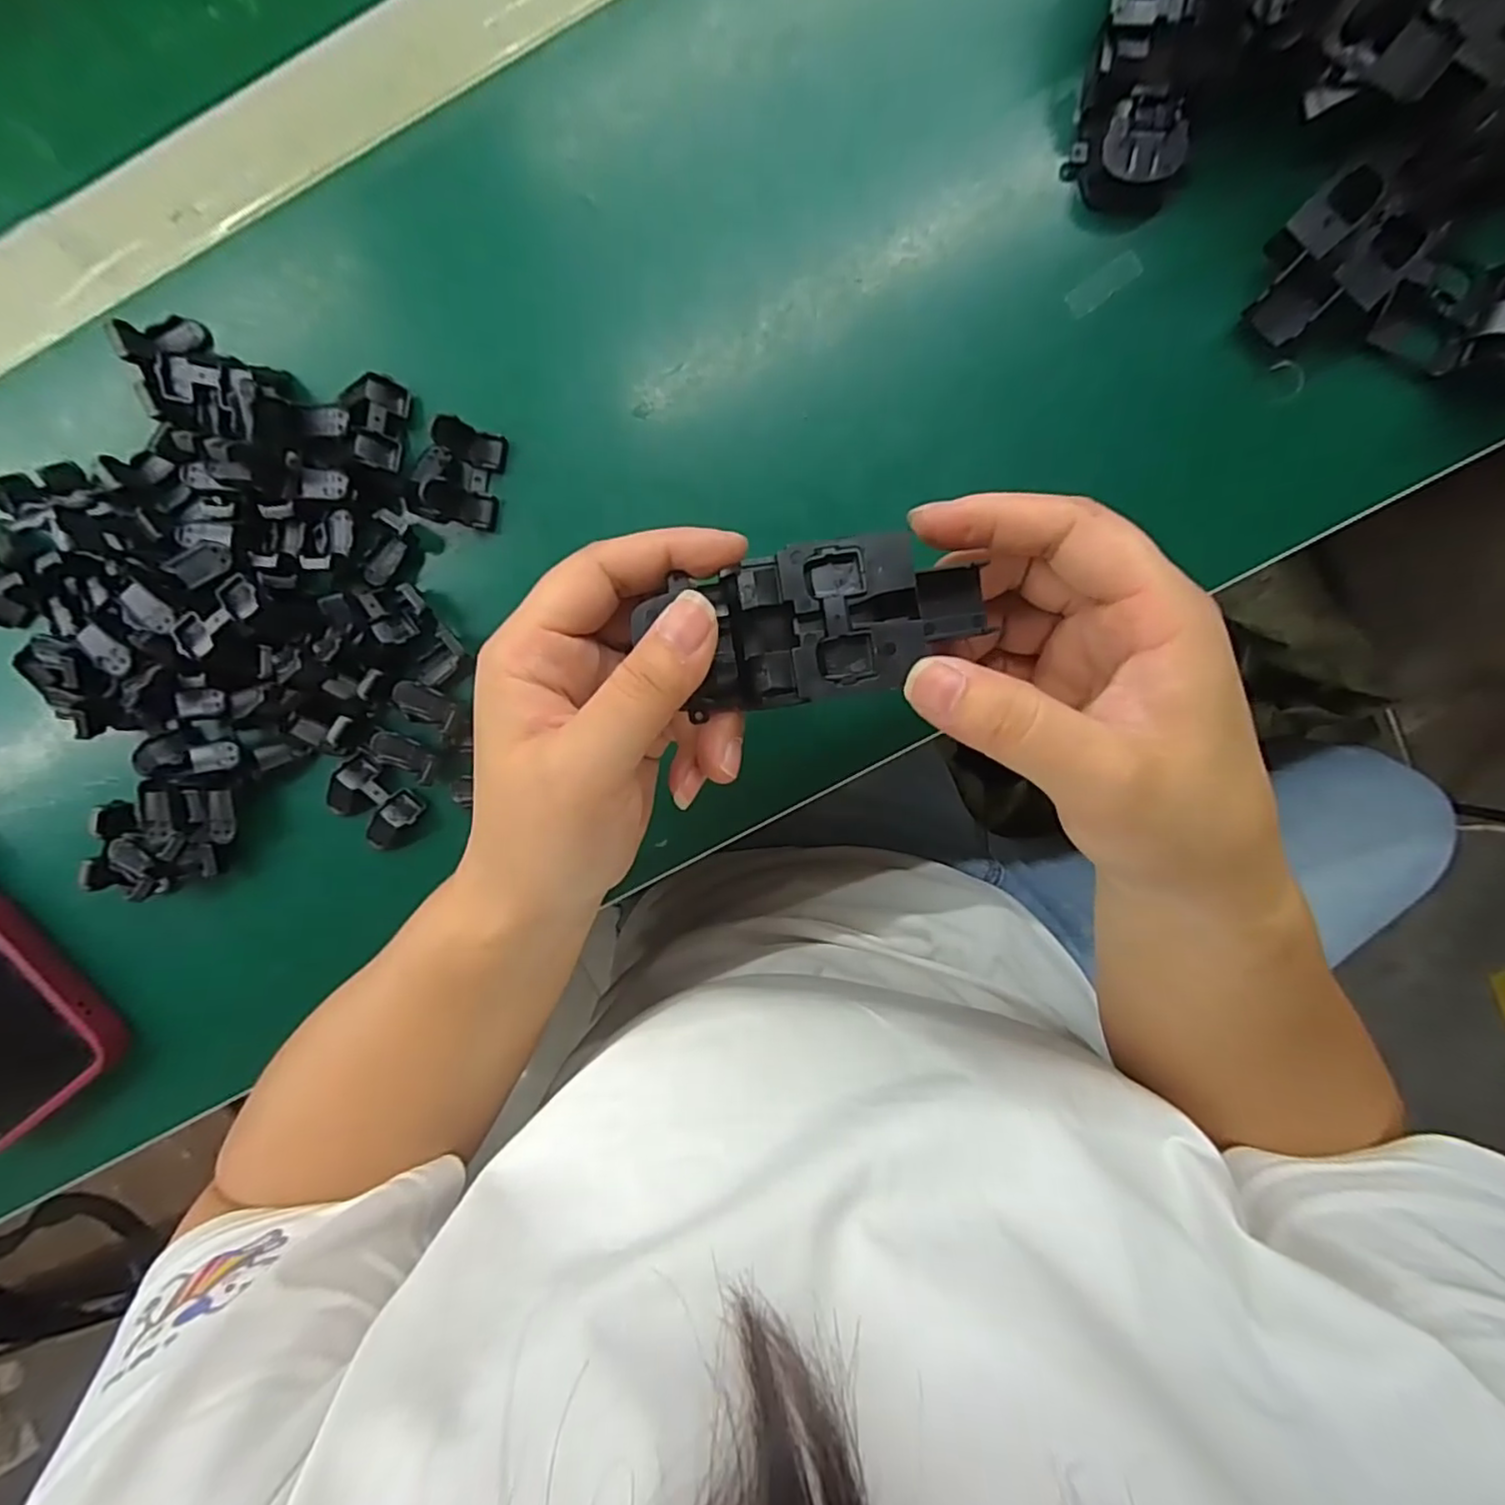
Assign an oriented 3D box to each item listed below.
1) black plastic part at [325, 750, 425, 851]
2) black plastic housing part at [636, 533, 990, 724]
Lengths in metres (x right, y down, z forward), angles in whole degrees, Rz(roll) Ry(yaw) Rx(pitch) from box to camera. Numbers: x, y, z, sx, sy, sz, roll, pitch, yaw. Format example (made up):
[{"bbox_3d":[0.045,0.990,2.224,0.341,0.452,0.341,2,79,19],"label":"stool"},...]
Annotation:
[{"bbox_3d":[-0.158,0.022,0.272,0.036,0.010,0.029,40,96,-4],"label":"black plastic part"},{"bbox_3d":[0.020,-0.037,0.190,0.094,0.020,0.041,-9,98,3],"label":"black plastic housing part"}]

